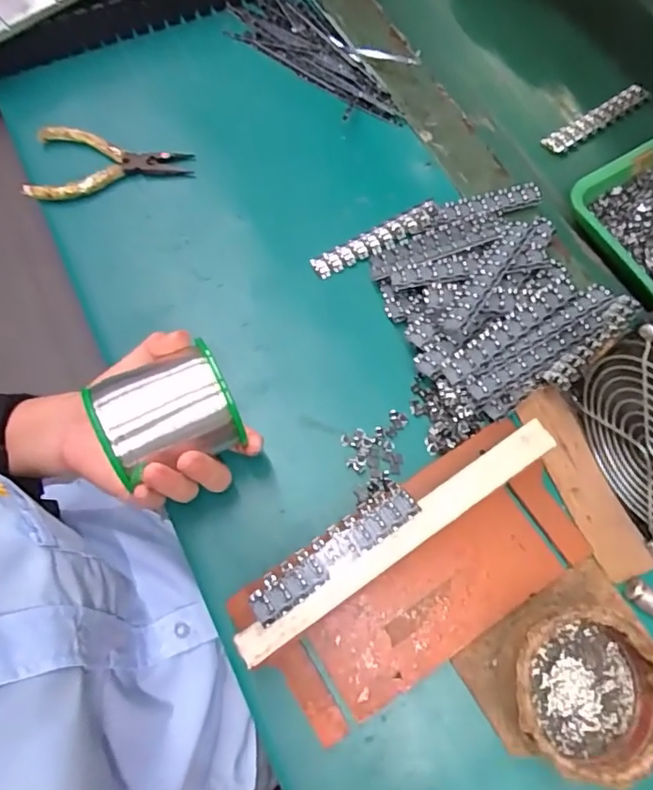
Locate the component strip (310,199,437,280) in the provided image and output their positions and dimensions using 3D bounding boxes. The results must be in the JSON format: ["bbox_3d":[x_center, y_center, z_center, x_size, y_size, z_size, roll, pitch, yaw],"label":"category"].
[{"bbox_3d":[0.040,-0.119,0.431,0.105,0.010,0.021,-27,70,-10],"label":"component strip"}]

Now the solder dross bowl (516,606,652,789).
[{"bbox_3d":[0.142,0.162,0.308,0.080,0.037,0.079,0,70,1],"label":"solder dross bowl"}]

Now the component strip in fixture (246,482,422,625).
[{"bbox_3d":[0.004,0.088,0.318,0.106,0.004,0.023,-34,71,-12],"label":"component strip in fixture"}]

